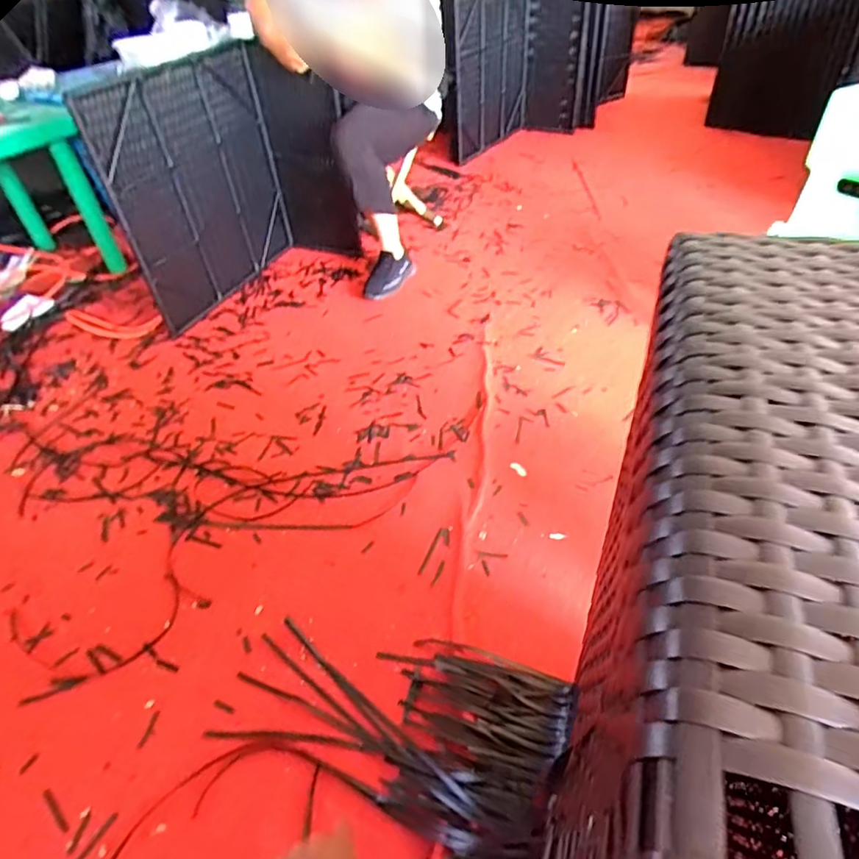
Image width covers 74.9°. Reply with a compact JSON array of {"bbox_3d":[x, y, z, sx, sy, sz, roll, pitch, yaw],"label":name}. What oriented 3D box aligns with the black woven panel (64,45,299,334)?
[{"bbox_3d":[-0.615,-0.664,1.565,0.037,0.584,0.623,17,49,17],"label":"black woven panel"}]

